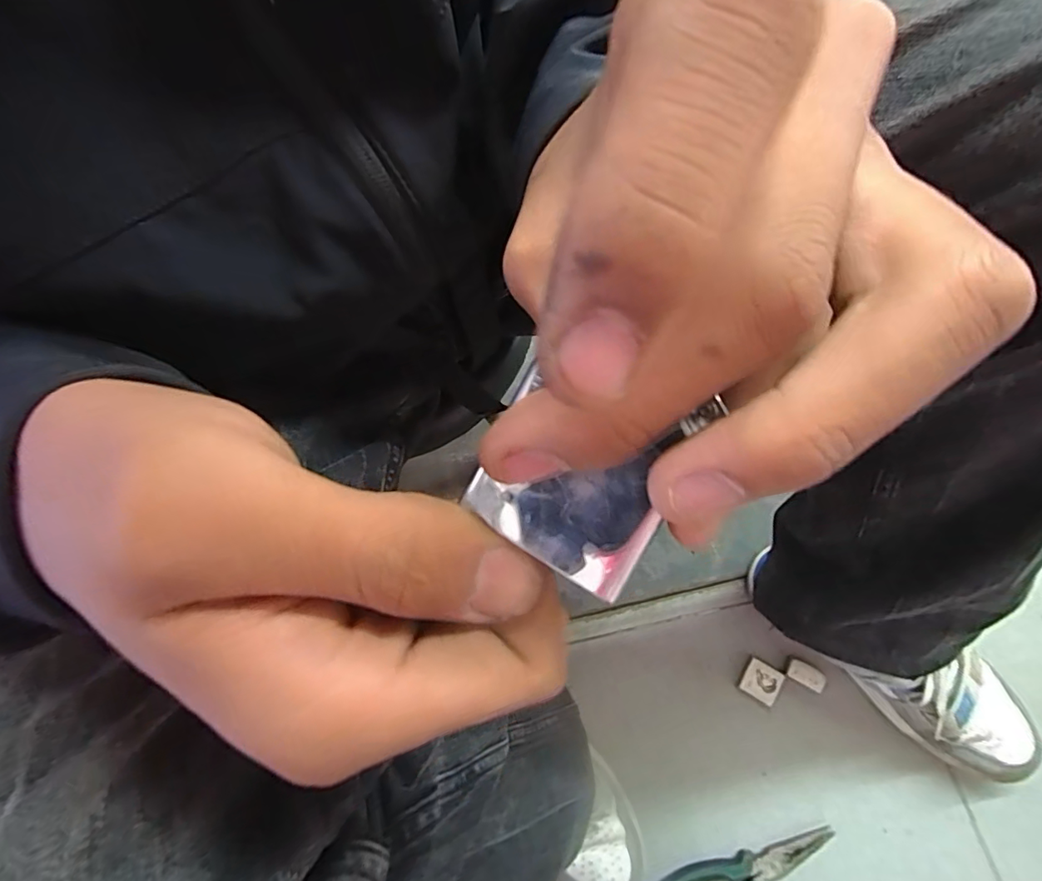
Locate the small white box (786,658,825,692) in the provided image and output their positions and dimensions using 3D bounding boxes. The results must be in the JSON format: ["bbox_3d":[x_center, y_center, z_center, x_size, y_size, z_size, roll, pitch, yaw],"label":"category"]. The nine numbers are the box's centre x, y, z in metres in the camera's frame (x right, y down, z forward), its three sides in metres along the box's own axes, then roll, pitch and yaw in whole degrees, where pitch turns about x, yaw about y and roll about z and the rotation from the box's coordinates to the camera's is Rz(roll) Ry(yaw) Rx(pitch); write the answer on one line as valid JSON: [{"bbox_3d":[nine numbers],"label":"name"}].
[{"bbox_3d":[0.299,0.247,0.538,0.036,0.012,0.021,28,74,11],"label":"small white box"}]

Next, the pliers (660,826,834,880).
[{"bbox_3d":[0.214,0.431,0.485,0.188,0.012,0.068,-18,71,-4],"label":"pliers"}]

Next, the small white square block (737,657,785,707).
[{"bbox_3d":[0.254,0.256,0.542,0.038,0.008,0.036,28,74,12],"label":"small white square block"}]

